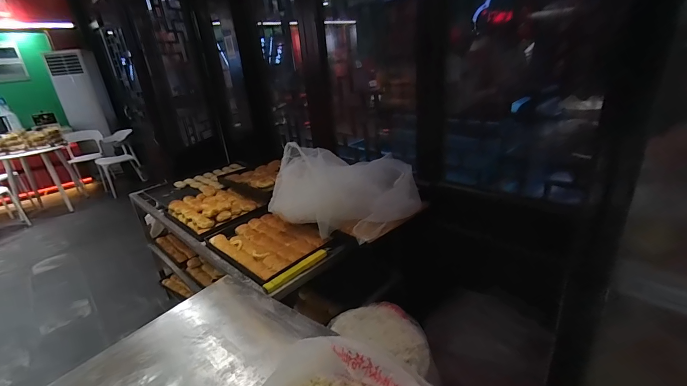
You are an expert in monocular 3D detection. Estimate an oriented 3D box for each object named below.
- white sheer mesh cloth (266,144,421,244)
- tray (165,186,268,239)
[{"bbox_3d":[-0.022,-0.014,1.174,0.515,0.233,0.247,9,27,29],"label":"white sheer mesh cloth"},{"bbox_3d":[-0.580,0.052,1.470,0.339,0.058,0.418,-23,28,-38],"label":"tray"}]

